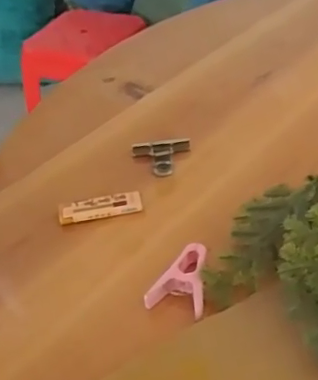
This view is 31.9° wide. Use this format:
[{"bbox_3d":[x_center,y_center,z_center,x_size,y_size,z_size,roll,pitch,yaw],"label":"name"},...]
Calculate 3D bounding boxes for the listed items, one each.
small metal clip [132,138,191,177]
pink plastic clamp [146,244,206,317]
[{"bbox_3d":[0.003,-0.042,0.586,0.062,0.022,0.054,-7,39,0],"label":"small metal clip"},{"bbox_3d":[0.020,0.071,0.450,0.045,0.021,0.063,8,42,18],"label":"pink plastic clamp"}]

